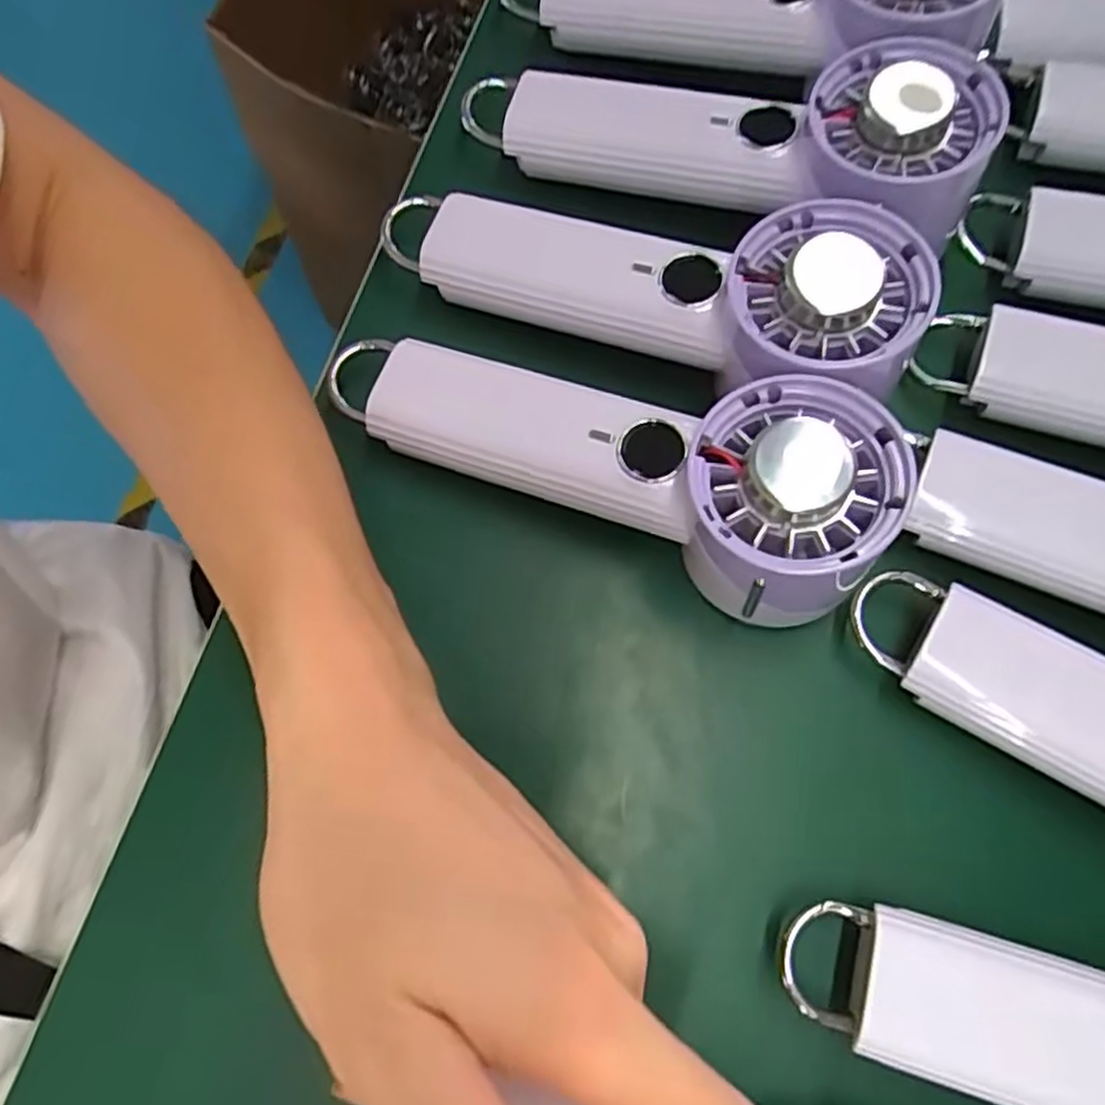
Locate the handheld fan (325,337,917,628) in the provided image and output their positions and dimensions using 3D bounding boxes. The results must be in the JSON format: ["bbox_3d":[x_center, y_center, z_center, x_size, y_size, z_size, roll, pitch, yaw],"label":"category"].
[{"bbox_3d":[0.013,-0.032,0.260,0.193,0.060,0.064,18,74,18],"label":"handheld fan"}]

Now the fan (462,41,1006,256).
[{"bbox_3d":[0.062,-0.161,0.292,0.192,0.045,0.070,17,73,24],"label":"fan"}]

